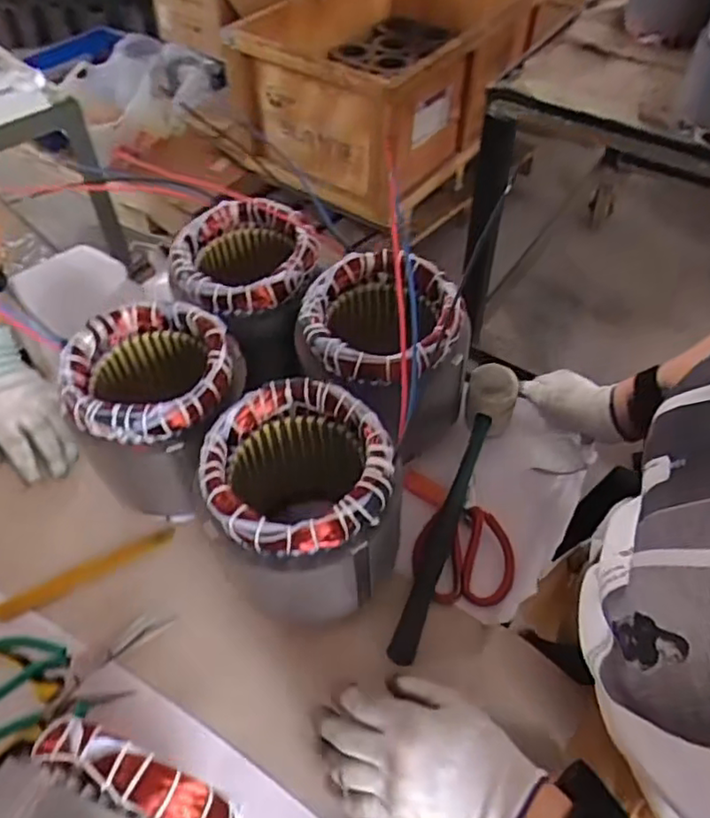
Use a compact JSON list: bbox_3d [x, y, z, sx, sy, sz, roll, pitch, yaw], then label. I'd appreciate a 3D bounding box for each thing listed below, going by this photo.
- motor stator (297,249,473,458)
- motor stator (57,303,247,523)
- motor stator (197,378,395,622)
[{"bbox_3d":[0.029,-0.046,0.594,0.138,0.137,0.134,0,51,0],"label":"motor stator"},{"bbox_3d":[-0.170,0.004,0.570,0.138,0.140,0.141,0,51,0],"label":"motor stator"},{"bbox_3d":[-0.040,0.077,0.511,0.141,0.148,0.143,-1,51,0],"label":"motor stator"}]

